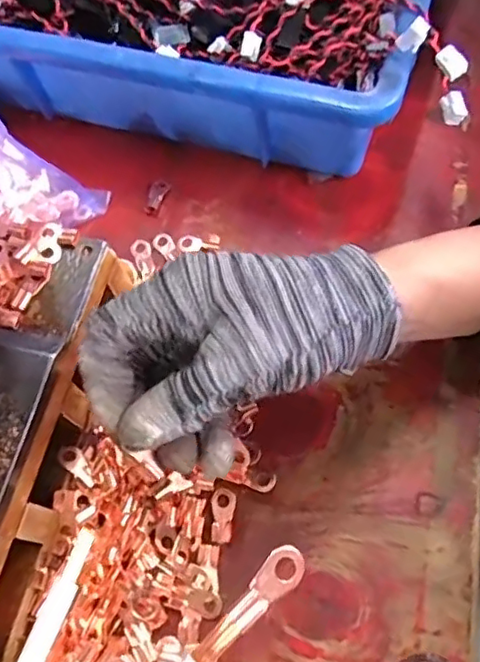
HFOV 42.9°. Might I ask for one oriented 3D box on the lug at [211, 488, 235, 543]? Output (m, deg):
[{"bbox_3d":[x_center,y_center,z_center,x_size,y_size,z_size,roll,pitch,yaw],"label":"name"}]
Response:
[{"bbox_3d":[-0.008,0.088,0.293,0.011,0.004,0.024,0,66,5],"label":"lug"}]

